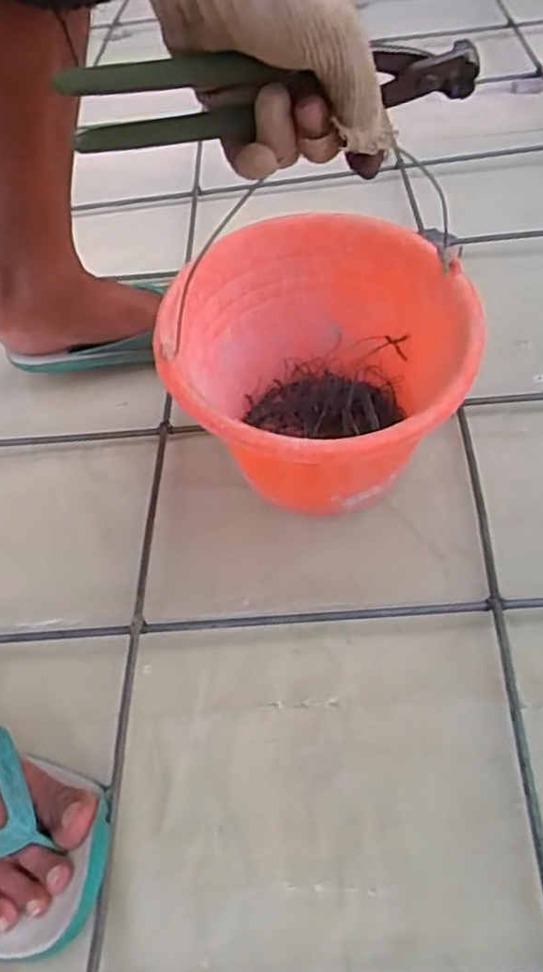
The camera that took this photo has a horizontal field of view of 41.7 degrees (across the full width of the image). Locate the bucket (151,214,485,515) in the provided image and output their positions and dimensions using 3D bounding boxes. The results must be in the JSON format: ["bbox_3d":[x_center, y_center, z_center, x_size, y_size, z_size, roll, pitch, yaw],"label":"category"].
[{"bbox_3d":[0.040,-0.077,0.594,0.231,0.191,0.241,-3,49,4],"label":"bucket"}]

